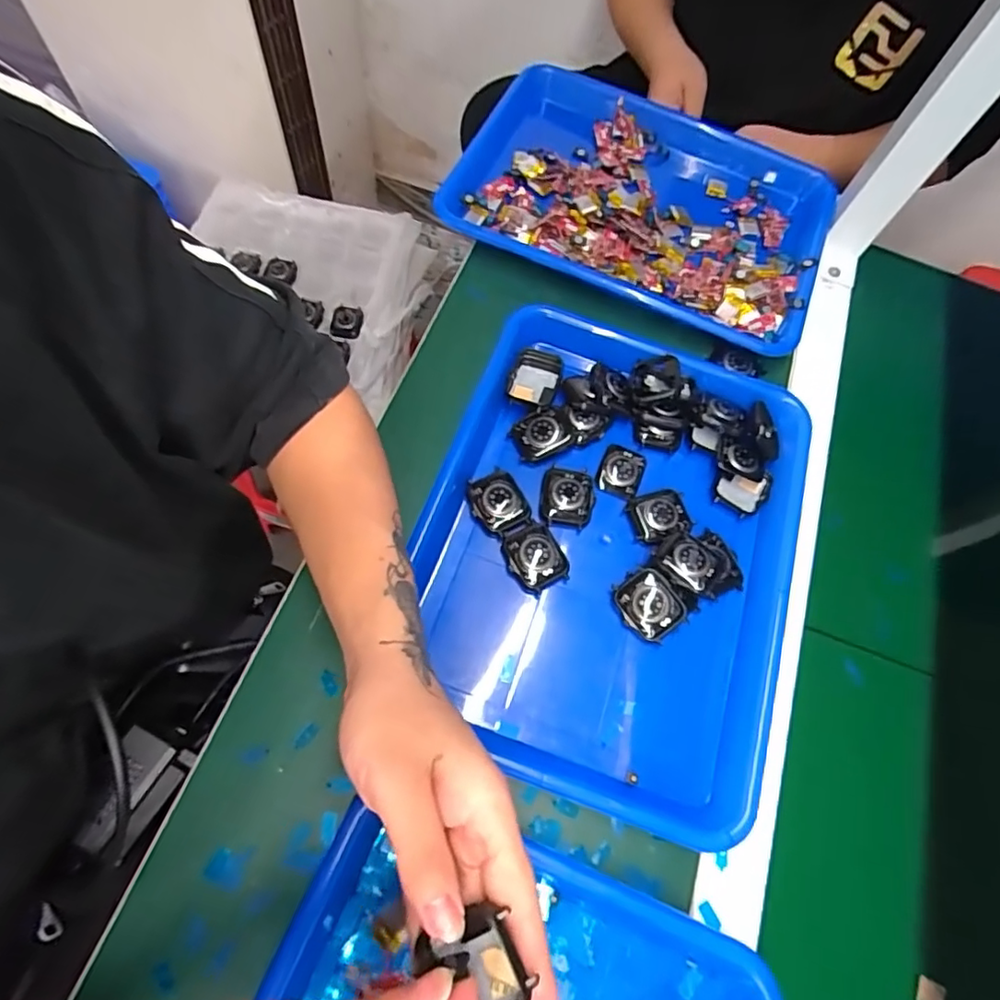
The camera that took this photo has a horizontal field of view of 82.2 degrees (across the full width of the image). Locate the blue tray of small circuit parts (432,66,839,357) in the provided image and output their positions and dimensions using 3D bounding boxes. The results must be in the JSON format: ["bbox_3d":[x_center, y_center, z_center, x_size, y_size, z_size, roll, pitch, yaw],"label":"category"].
[{"bbox_3d":[0.131,-0.289,0.544,0.349,0.037,0.254,22,66,7],"label":"blue tray of small circuit parts"}]

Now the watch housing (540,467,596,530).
[{"bbox_3d":[0.050,-0.003,0.419,0.038,0.008,0.044,13,65,2],"label":"watch housing"}]

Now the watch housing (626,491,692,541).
[{"bbox_3d":[0.118,0.011,0.421,0.042,0.009,0.035,-17,67,-11],"label":"watch housing"}]

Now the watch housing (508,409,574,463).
[{"bbox_3d":[0.033,-0.051,0.433,0.043,0.011,0.034,-22,69,-13],"label":"watch housing"}]

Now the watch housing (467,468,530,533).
[{"bbox_3d":[-0.002,-0.001,0.413,0.037,0.006,0.042,-28,70,-15],"label":"watch housing"}]

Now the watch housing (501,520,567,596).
[{"bbox_3d":[0.024,0.040,0.396,0.036,0.013,0.046,-27,70,-15],"label":"watch housing"}]

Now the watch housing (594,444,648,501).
[{"bbox_3d":[0.092,-0.022,0.436,0.032,0.009,0.040,22,66,6],"label":"watch housing"}]

